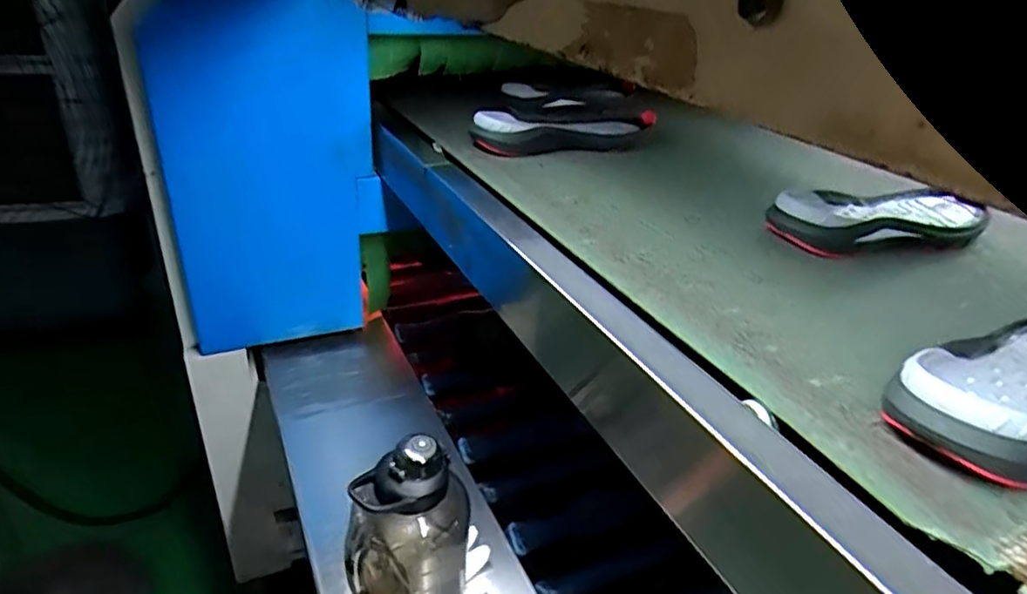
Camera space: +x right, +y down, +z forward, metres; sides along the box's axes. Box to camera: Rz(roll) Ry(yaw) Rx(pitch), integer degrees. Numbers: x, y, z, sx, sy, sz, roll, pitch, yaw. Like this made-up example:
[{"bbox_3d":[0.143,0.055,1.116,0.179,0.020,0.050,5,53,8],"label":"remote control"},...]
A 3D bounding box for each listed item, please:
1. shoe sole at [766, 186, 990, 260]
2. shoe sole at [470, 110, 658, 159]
[{"bbox_3d":[0.411,-0.078,0.696,0.281,0.056,0.104,-4,28,-23],"label":"shoe sole"},{"bbox_3d":[0.088,-0.232,0.897,0.268,0.053,0.099,-9,30,-31],"label":"shoe sole"}]

